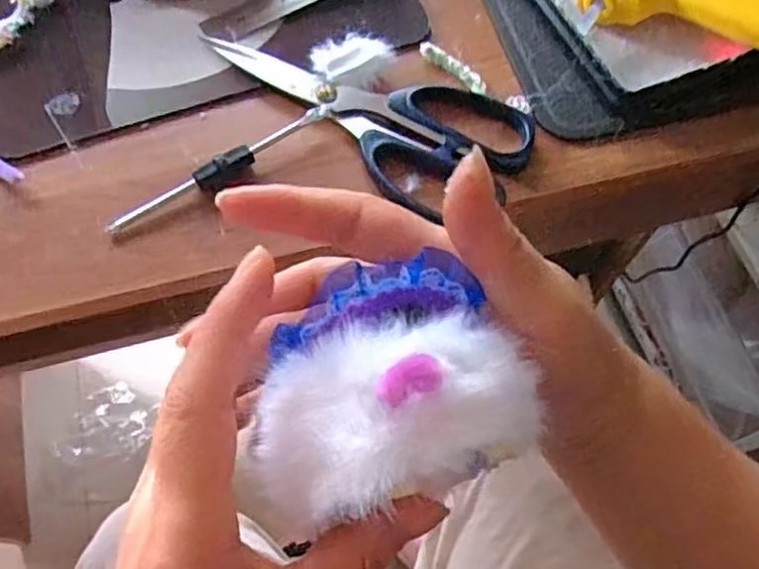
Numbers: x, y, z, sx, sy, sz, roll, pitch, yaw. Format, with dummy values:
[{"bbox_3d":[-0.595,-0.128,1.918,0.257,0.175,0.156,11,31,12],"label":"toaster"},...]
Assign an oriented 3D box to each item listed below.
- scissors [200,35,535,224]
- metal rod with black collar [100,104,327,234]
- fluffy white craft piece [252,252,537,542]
[{"bbox_3d":[-0.005,-0.098,0.353,0.171,0.009,0.083,32,68,12],"label":"scissors"},{"bbox_3d":[-0.077,-0.056,0.333,0.121,0.016,0.010,-33,70,-16],"label":"metal rod with black collar"},{"bbox_3d":[0.003,0.025,0.188,0.082,0.032,0.066,-14,66,-9],"label":"fluffy white craft piece"}]

